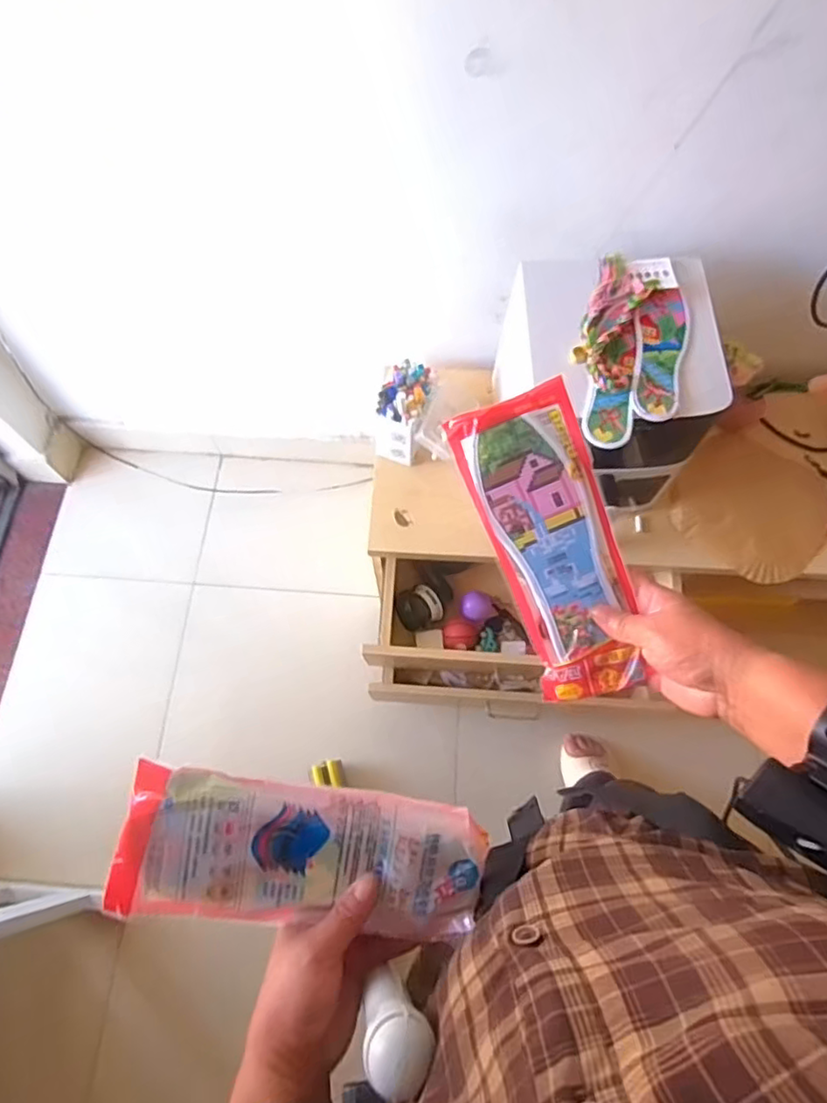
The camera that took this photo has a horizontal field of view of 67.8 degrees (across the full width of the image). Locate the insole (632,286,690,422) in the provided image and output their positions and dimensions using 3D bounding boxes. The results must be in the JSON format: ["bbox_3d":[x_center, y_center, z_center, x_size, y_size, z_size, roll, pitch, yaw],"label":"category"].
[{"bbox_3d":[0.296,-0.239,0.739,0.064,0.011,0.193,12,69,2],"label":"insole"}]

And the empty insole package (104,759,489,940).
[{"bbox_3d":[-0.069,0.194,0.390,0.226,0.013,0.089,8,93,-3],"label":"empty insole package"}]

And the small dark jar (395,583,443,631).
[{"bbox_3d":[0.009,0.093,1.033,0.074,0.046,0.063,-25,72,-12],"label":"small dark jar"}]

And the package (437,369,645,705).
[{"bbox_3d":[0.103,-0.003,0.451,0.087,0.008,0.225,-19,93,9],"label":"package"}]

